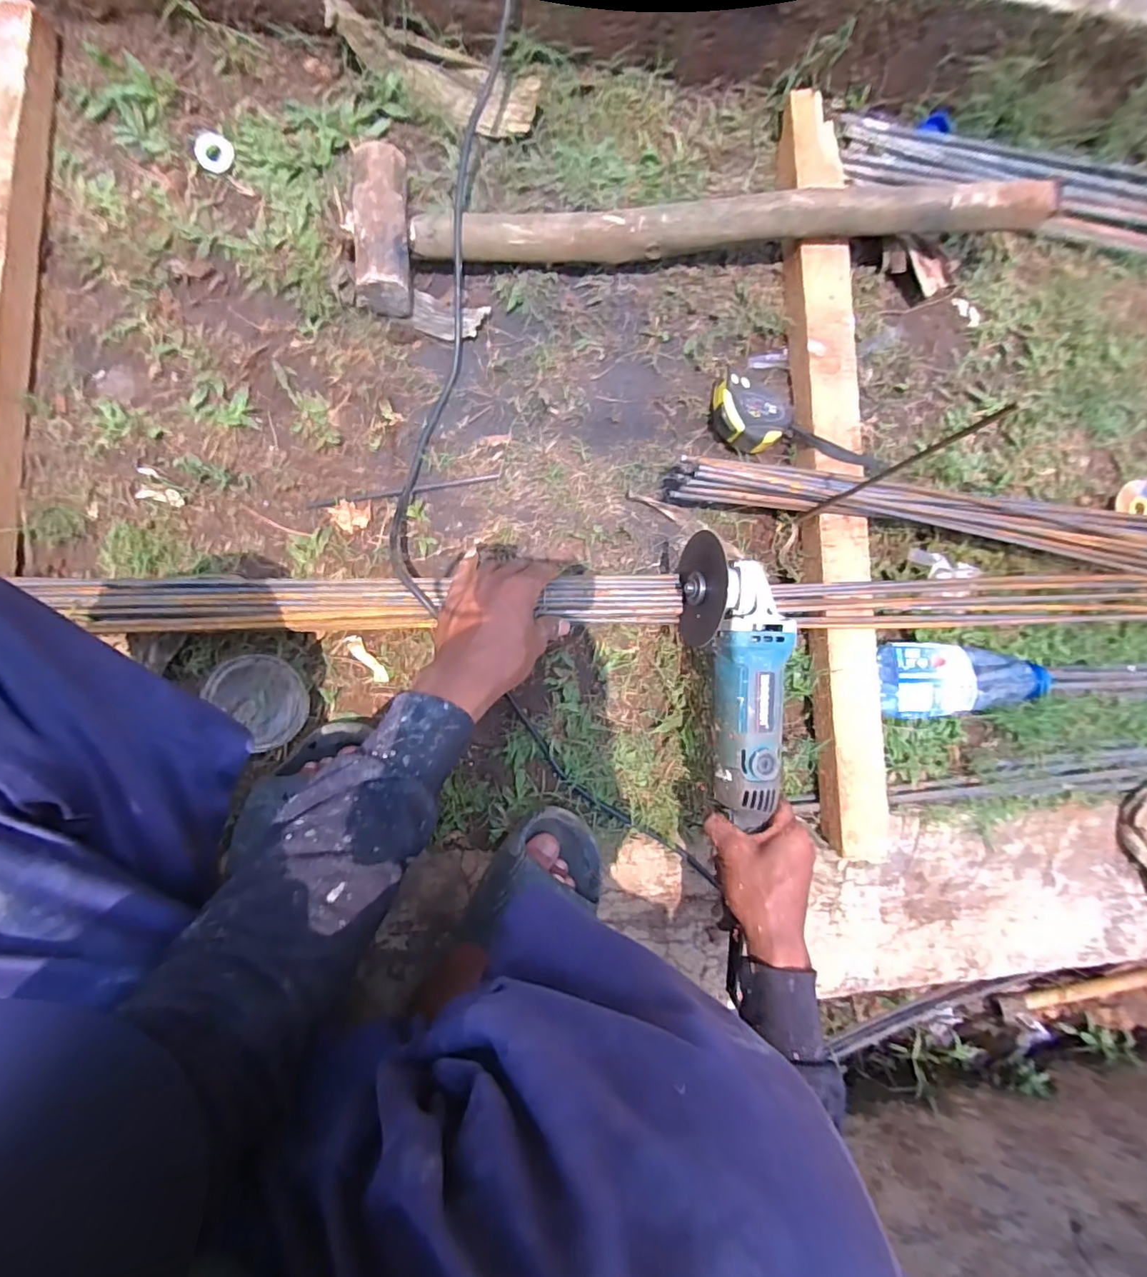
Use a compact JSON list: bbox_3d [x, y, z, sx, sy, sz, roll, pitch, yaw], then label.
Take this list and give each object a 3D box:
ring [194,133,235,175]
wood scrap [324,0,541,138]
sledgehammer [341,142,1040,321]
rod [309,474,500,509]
[{"bbox_3d":[-0.342,-0.462,0.510,0.034,0.004,0.034,0,89,-8],"label":"ring"},{"bbox_3d":[-0.131,-0.551,0.515,0.192,0.040,0.058,17,87,-7],"label":"wood scrap"},{"bbox_3d":[0.126,-0.413,0.522,0.679,0.083,0.139,-7,90,-8],"label":"sledgehammer"},{"bbox_3d":[-0.166,-0.145,0.525,0.184,0.006,0.009,-10,91,-8],"label":"rod"}]

